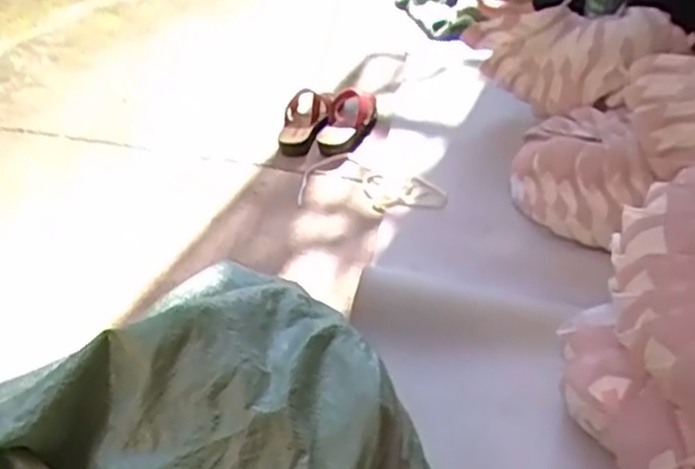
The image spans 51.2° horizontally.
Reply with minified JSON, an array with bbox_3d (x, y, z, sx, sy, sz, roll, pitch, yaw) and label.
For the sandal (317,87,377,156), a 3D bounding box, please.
[{"bbox_3d":[0.003,-0.248,1.551,0.105,0.068,0.225,5,39,7],"label":"sandal"}]

